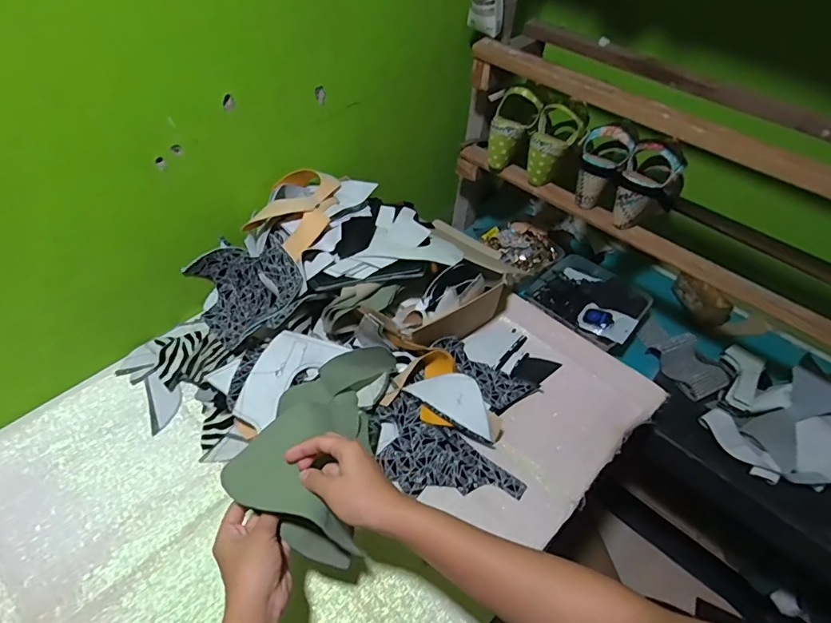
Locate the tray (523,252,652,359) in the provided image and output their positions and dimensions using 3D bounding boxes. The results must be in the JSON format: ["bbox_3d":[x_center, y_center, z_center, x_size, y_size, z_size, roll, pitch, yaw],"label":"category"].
[{"bbox_3d":[0.351,-0.033,0.961,0.209,0.040,0.200,35,54,22],"label":"tray"}]

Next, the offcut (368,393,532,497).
[{"bbox_3d":[0.029,0.197,0.625,0.205,0.020,0.102,40,64,8],"label":"offcut"}]

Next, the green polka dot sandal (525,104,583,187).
[{"bbox_3d":[0.244,-0.294,0.850,0.078,0.124,0.085,21,50,12],"label":"green polka dot sandal"}]

